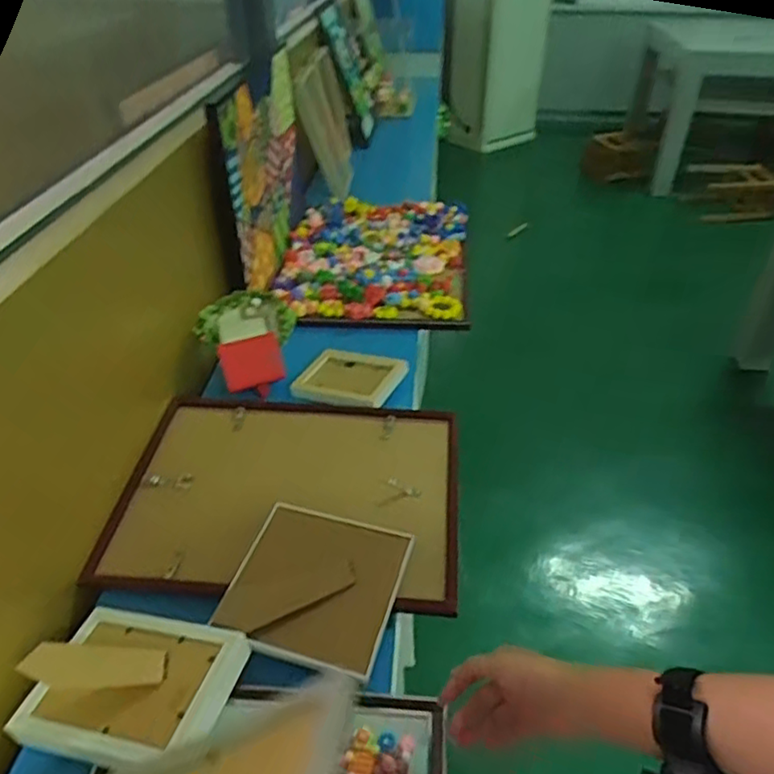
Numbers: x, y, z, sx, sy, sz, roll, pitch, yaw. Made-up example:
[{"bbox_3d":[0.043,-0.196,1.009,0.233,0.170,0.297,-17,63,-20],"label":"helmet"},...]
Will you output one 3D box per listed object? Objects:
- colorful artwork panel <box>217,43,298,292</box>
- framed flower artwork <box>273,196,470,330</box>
[{"bbox_3d":[-0.258,-0.448,1.298,0.054,0.366,0.509,1,39,7],"label":"colorful artwork panel"},{"bbox_3d":[-0.024,-0.280,1.309,0.370,0.053,0.486,3,38,4],"label":"framed flower artwork"}]

